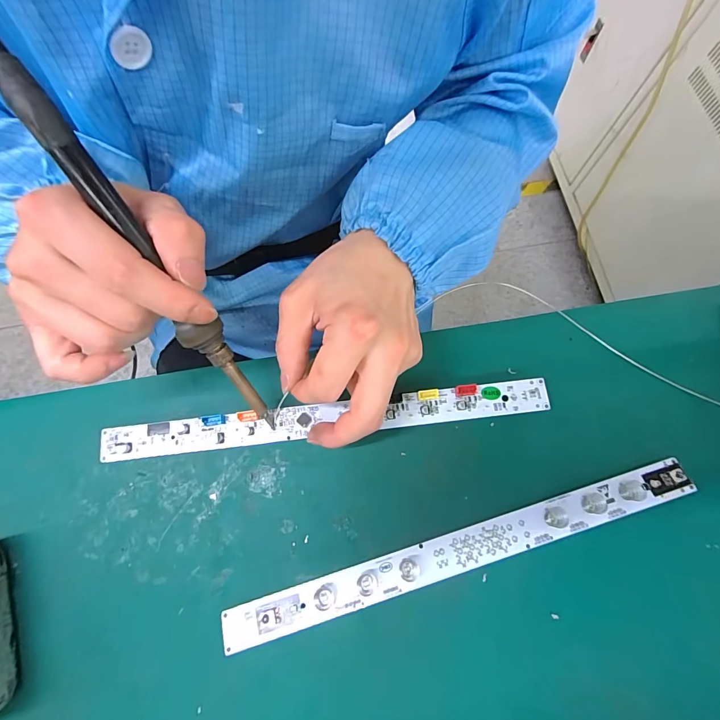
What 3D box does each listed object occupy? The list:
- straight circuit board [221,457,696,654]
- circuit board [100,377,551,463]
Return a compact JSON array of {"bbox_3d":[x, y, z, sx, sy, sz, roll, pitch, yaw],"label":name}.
[{"bbox_3d":[0.061,0.112,0.217,0.283,0.006,0.021,-17,61,-4],"label":"straight circuit board"},{"bbox_3d":[-0.023,0.038,0.239,0.287,0.009,0.022,-7,74,-1],"label":"circuit board"}]

